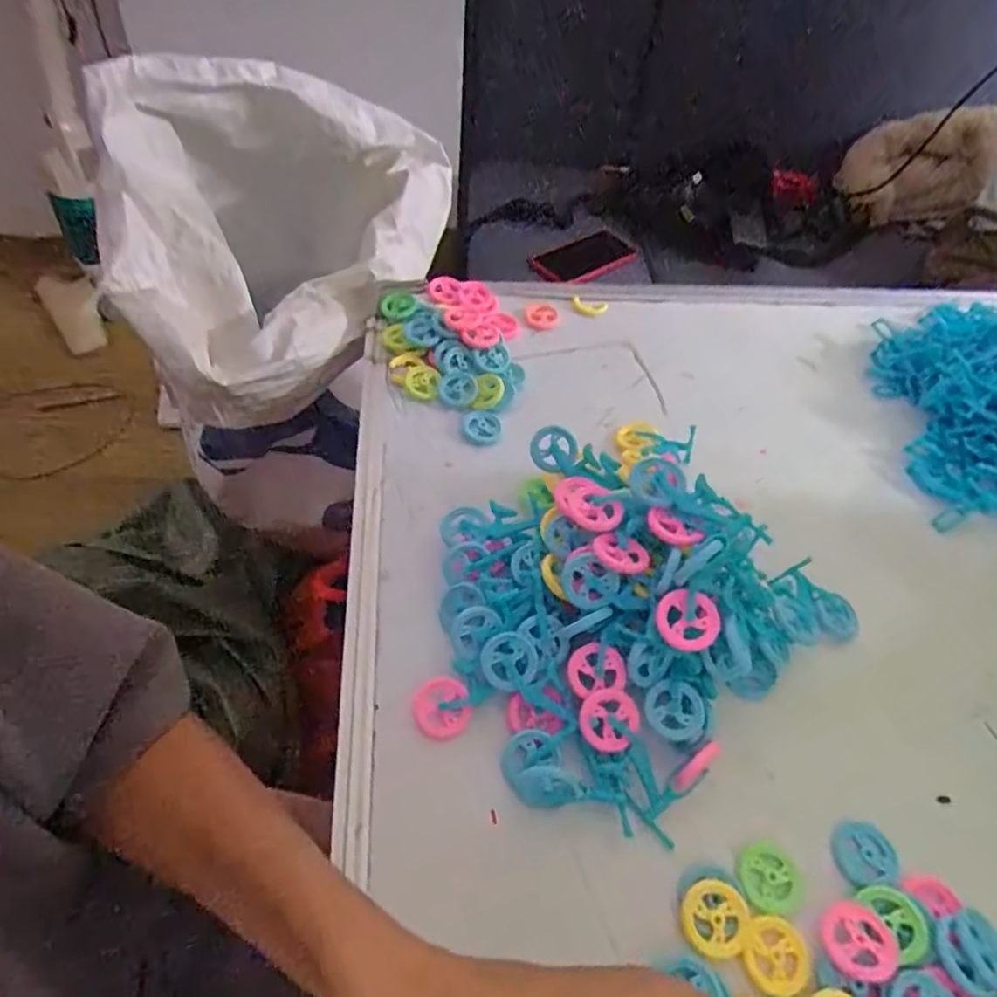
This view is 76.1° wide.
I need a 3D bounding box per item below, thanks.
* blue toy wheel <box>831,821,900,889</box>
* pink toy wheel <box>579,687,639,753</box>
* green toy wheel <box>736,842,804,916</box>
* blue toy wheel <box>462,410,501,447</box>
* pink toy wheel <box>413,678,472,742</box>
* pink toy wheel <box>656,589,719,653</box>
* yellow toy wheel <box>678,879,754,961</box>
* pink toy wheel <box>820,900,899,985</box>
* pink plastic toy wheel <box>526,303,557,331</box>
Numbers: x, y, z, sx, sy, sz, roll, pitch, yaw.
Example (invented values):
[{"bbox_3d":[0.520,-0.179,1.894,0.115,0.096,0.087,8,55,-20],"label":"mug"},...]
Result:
[{"bbox_3d":[0.179,0.174,0.312,0.030,0.004,0.026,-5,54,-9],"label":"blue toy wheel"},{"bbox_3d":[0.055,0.111,0.319,0.029,0.005,0.029,0,74,-1],"label":"pink toy wheel"},{"bbox_3d":[0.129,0.179,0.300,0.031,0.004,0.028,-2,53,-7],"label":"green toy wheel"},{"bbox_3d":[-0.012,-0.052,0.461,0.027,0.005,0.029,3,53,-4],"label":"blue toy wheel"},{"bbox_3d":[-0.030,0.110,0.332,0.029,0.004,0.030,-1,74,3],"label":"pink toy wheel"},{"bbox_3d":[0.092,0.059,0.309,0.029,0.004,0.030,-2,78,11],"label":"pink toy wheel"},{"bbox_3d":[0.098,0.189,0.286,0.030,0.004,0.030,-2,70,5],"label":"yellow toy wheel"},{"bbox_3d":[0.159,0.197,0.283,0.031,0.010,0.029,3,53,-4],"label":"pink toy wheel"},{"bbox_3d":[0.037,-0.157,0.545,0.027,0.008,0.029,3,53,-4],"label":"pink plastic toy wheel"}]

